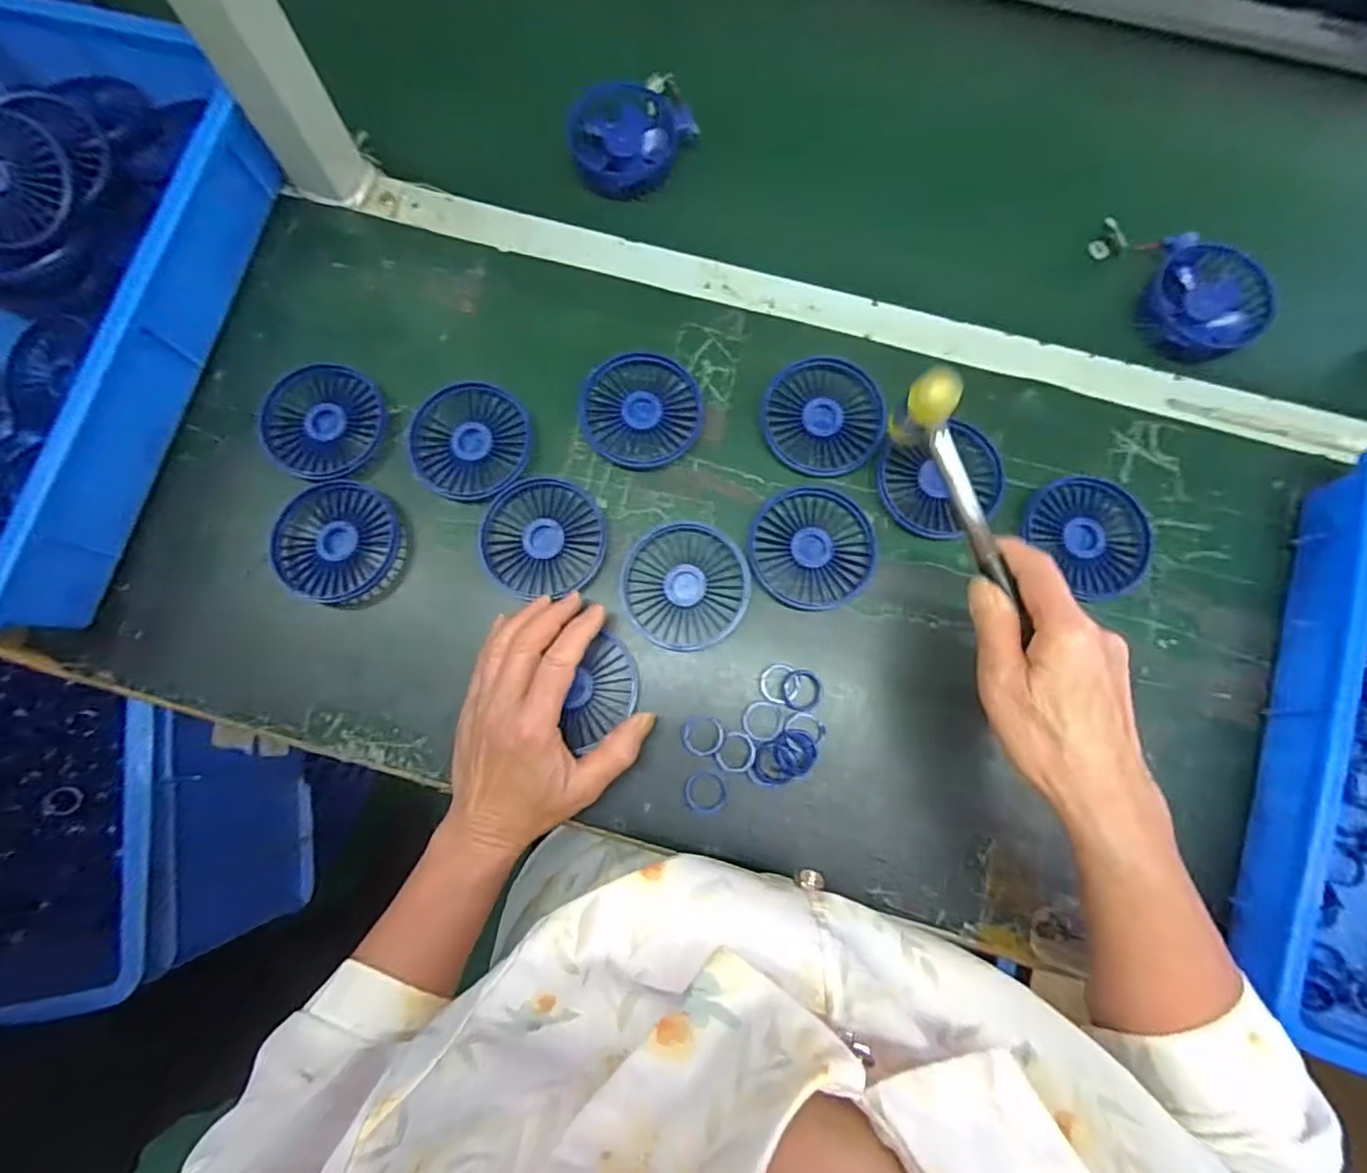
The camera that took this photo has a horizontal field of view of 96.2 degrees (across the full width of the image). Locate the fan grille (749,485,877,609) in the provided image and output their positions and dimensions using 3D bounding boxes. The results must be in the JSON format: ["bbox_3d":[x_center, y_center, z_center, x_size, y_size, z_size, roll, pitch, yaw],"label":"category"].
[{"bbox_3d":[0.091,-0.028,0.434,0.086,0.006,0.086,0,78,-1],"label":"fan grille"}]

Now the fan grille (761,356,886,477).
[{"bbox_3d":[0.103,-0.125,0.453,0.087,0.017,0.086,0,78,-1],"label":"fan grille"}]

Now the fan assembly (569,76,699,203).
[{"bbox_3d":[-0.043,-0.379,0.512,0.104,0.028,0.097,-17,79,-4],"label":"fan assembly"}]

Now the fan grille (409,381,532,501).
[{"bbox_3d":[-0.153,-0.107,0.444,0.084,0.012,0.084,1,78,0],"label":"fan grille"}]

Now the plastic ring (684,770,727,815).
[{"bbox_3d":[0.015,0.137,0.410,0.028,0.004,0.029,8,78,1],"label":"plastic ring"}]

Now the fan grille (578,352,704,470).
[{"bbox_3d":[-0.031,-0.130,0.452,0.086,0.013,0.083,2,78,0],"label":"fan grille"}]

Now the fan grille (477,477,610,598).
[{"bbox_3d":[-0.100,-0.037,0.435,0.085,0.009,0.084,-6,78,-2],"label":"fan grille"}]

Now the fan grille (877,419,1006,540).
[{"bbox_3d":[0.186,-0.075,0.441,0.085,0.013,0.075,-22,79,-5],"label":"fan grille"}]

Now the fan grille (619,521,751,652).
[{"bbox_3d":[0.001,-0.001,0.431,0.085,0.016,0.087,0,78,-1],"label":"fan grille"}]

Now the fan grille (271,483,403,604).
[{"bbox_3d":[-0.246,-0.032,0.438,0.081,0.014,0.085,0,78,-1],"label":"fan grille"}]

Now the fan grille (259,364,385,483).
[{"bbox_3d":[-0.262,-0.121,0.446,0.083,0.017,0.078,0,78,-1],"label":"fan grille"}]

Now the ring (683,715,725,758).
[{"bbox_3d":[0.013,0.102,0.419,0.029,0.004,0.027,0,78,-1],"label":"ring"}]

